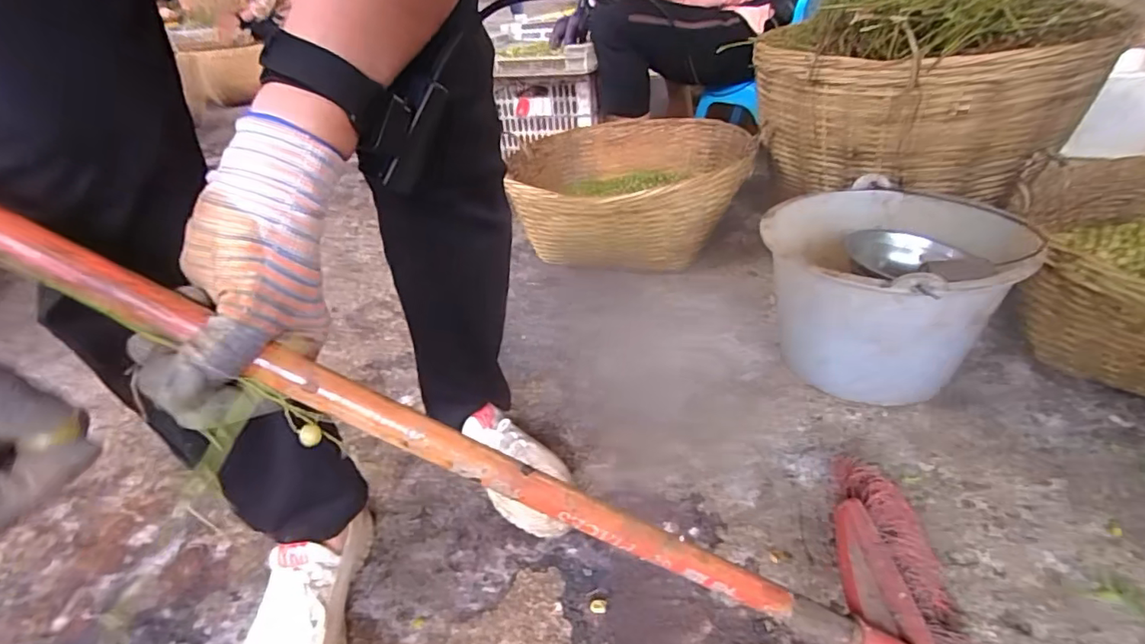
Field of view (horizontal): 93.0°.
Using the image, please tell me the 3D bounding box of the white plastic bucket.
[{"bbox_3d":[0.407,-0.029,0.735,0.277,0.223,0.275,-4,33,3],"label":"white plastic bucket"}]

